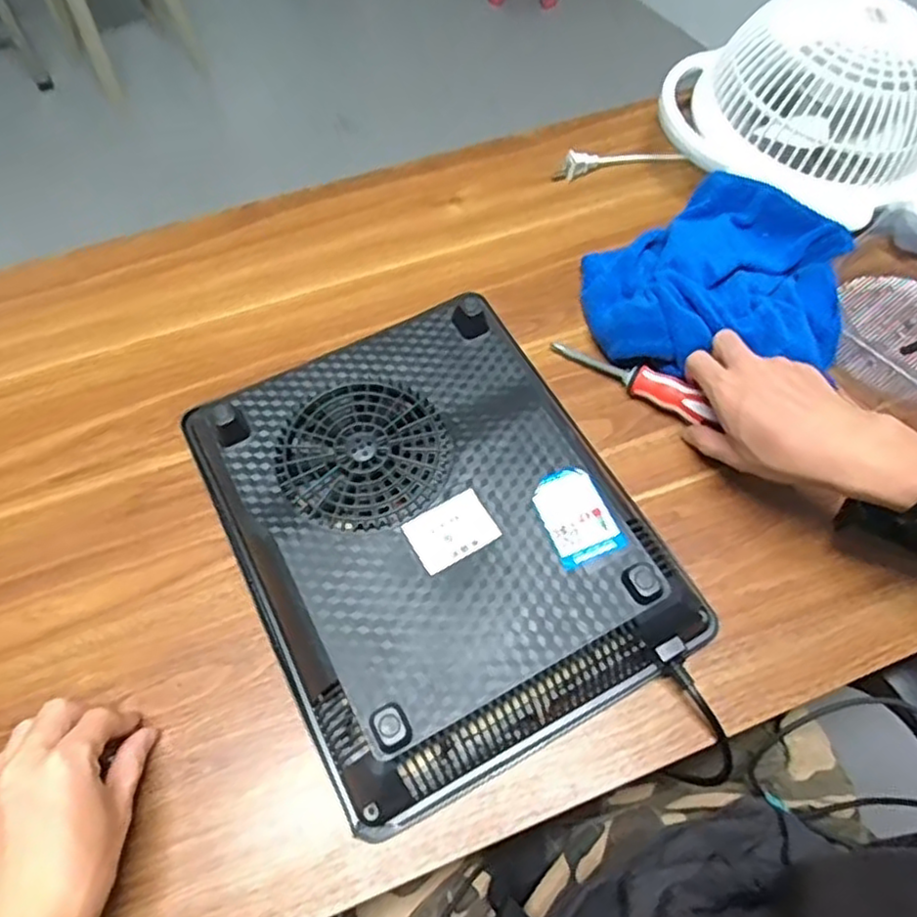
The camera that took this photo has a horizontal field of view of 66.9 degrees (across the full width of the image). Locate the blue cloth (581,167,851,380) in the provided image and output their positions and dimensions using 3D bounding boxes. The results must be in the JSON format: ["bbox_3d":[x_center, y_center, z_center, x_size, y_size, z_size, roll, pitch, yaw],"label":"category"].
[{"bbox_3d":[0.221,-0.161,0.600,0.212,0.043,0.193,4,62,3],"label":"blue cloth"}]

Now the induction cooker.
[{"bbox_3d":[-0.018,0.045,0.493,0.264,0.060,0.315,-27,65,-13],"label":"induction cooker"}]

